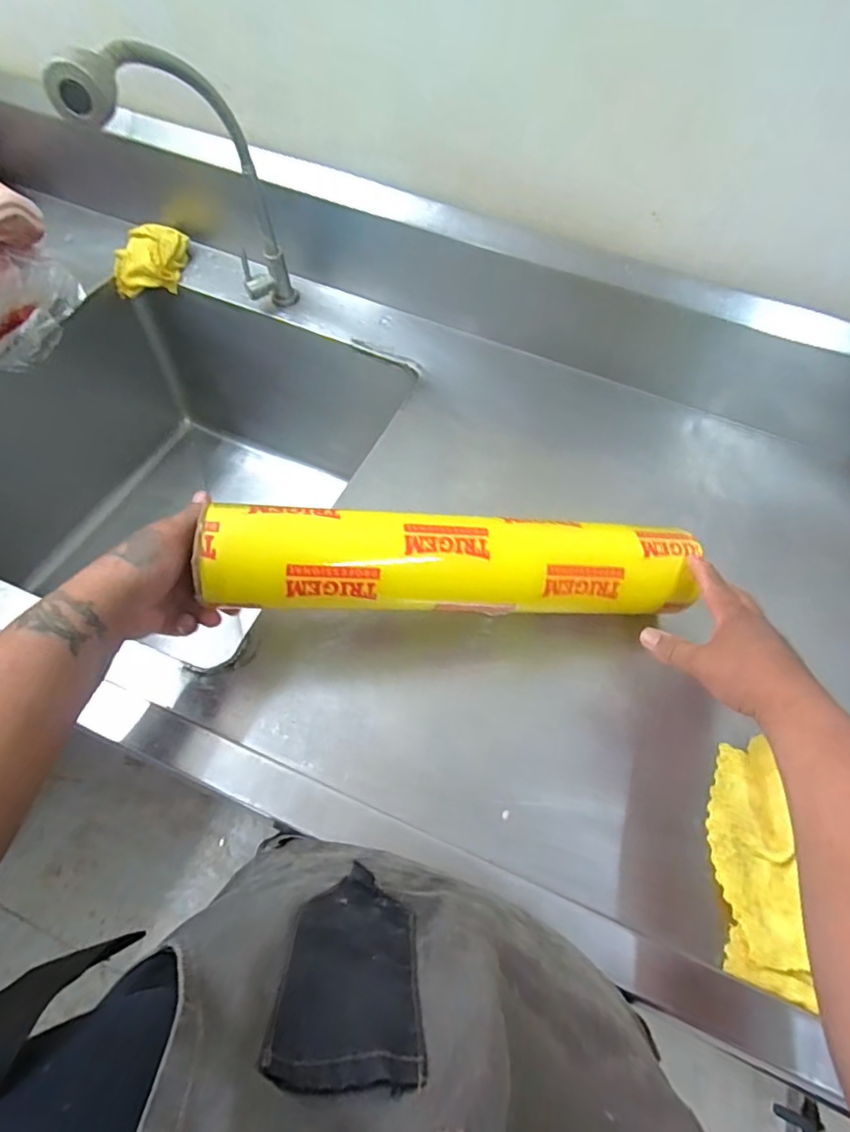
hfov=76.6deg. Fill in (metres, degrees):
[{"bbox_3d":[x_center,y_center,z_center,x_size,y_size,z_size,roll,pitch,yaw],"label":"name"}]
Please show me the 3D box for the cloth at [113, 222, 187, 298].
[{"bbox_3d":[-0.422,-0.471,0.831,0.104,0.071,0.076,-1,60,-4],"label":"cloth"}]

